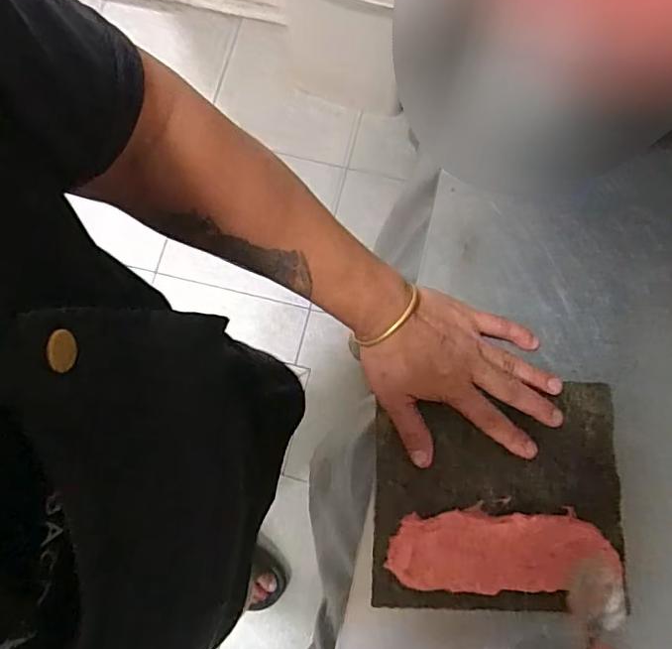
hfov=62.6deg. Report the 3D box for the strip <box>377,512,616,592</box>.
[{"bbox_3d":[0.133,0.183,0.443,0.177,0.011,0.058,3,75,0],"label":"strip"}]

